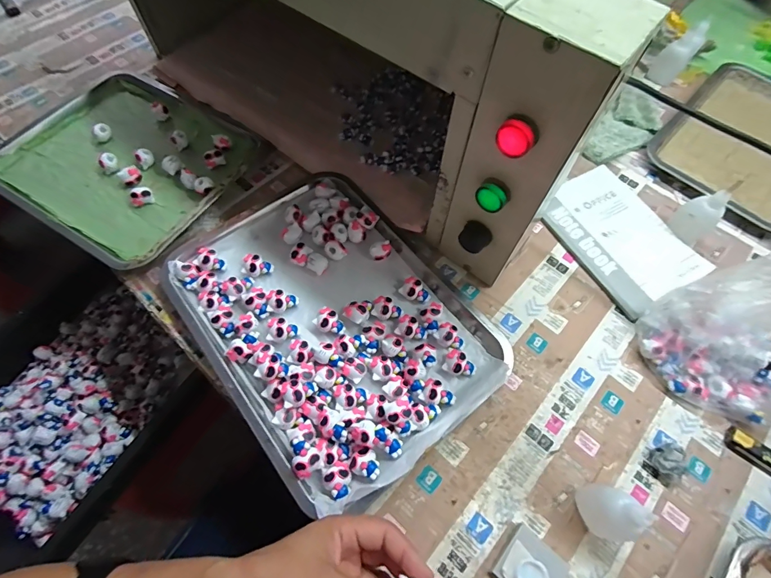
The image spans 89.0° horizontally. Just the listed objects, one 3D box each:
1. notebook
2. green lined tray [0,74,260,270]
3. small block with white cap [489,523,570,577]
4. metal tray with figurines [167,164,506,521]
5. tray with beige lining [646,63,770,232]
[{"bbox_3d":[0.305,-0.071,0.513,0.142,0.012,0.190,-28,68,-14],"label":"notebook"},{"bbox_3d":[-0.358,-0.181,0.538,0.318,0.028,0.254,29,67,13],"label":"green lined tray"},{"bbox_3d":[0.128,0.251,0.347,0.052,0.015,0.054,39,69,16],"label":"small block with white cap"},{"bbox_3d":[-0.060,0.026,0.432,0.263,0.032,0.347,-37,70,-17],"label":"metal tray with figurines"},{"bbox_3d":[0.556,-0.228,0.594,0.211,0.023,0.290,41,70,17],"label":"tray with beige lining"}]

